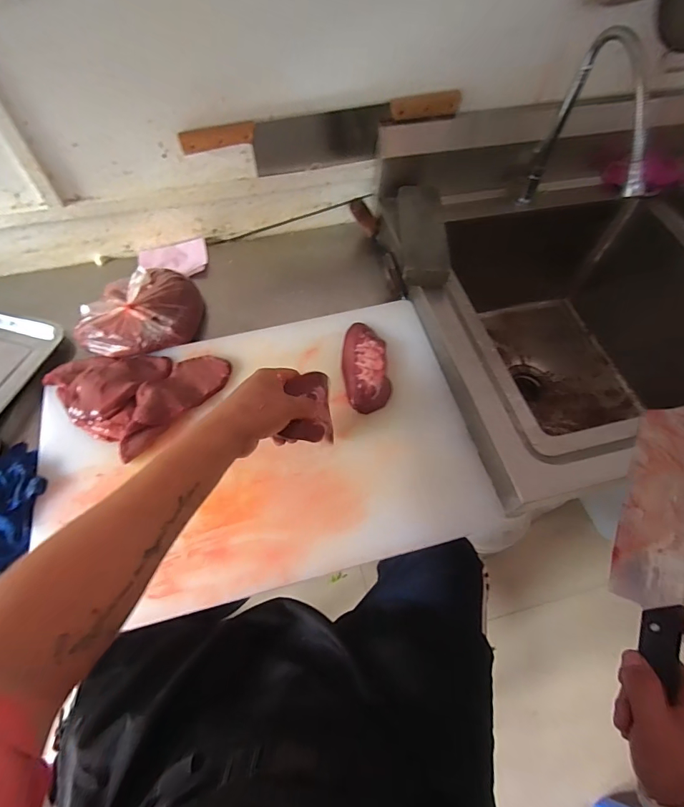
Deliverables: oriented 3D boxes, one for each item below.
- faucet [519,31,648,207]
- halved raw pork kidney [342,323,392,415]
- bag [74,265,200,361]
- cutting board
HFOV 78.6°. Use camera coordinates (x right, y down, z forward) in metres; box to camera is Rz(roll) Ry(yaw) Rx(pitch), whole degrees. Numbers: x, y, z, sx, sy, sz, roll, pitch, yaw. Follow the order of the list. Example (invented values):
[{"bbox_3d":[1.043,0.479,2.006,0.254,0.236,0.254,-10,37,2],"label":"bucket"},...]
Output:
[{"bbox_3d":[0.392,-0.401,0.662,0.040,0.263,0.256,-12,62,-9],"label":"faucet"},{"bbox_3d":[0.036,-0.062,0.651,0.068,0.013,0.159,-3,61,-4],"label":"halved raw pork kidney"},{"bbox_3d":[-0.326,-0.155,0.678,0.162,0.096,0.175,18,62,8],"label":"bag"},{"bbox_3d":[-0.112,0.053,0.604,0.600,0.034,0.402,-10,63,-5],"label":"cutting board"}]

